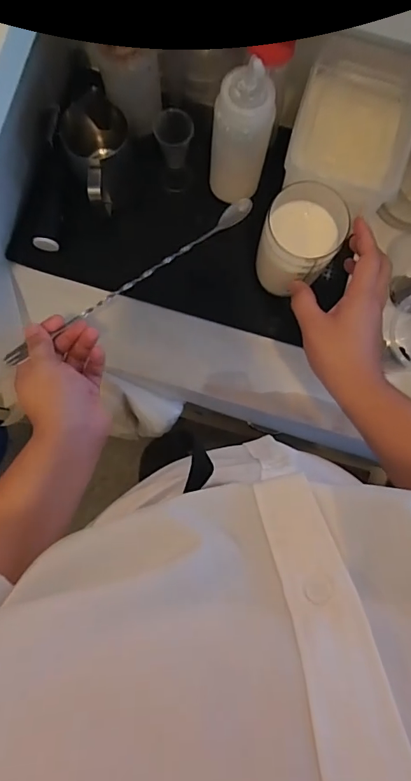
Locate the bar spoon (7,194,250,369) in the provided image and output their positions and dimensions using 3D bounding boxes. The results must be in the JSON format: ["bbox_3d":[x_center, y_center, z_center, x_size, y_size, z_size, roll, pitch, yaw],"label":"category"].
[{"bbox_3d":[-0.075,-0.122,0.513,0.312,0.016,0.018,-36,86,-11],"label":"bar spoon"}]

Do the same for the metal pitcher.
[{"bbox_3d":[-0.128,-0.284,0.590,0.075,0.101,0.134,-11,85,-3],"label":"metal pitcher"}]

